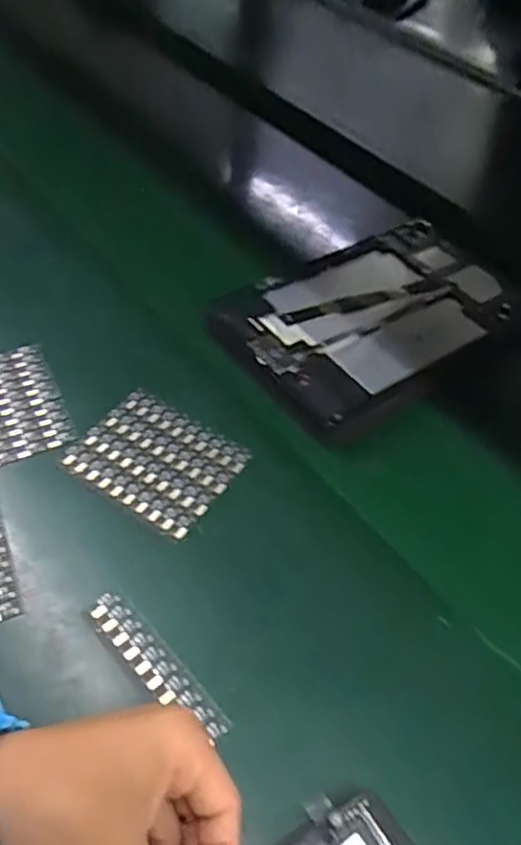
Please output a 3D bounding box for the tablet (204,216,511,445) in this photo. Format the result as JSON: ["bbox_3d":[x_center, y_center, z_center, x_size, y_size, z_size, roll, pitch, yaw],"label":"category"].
[{"bbox_3d":[0.097,-0.093,0.541,0.260,0.015,0.159,-29,56,-28],"label":"tablet"}]

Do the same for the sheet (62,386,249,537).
[{"bbox_3d":[-0.070,0.024,0.442,0.101,0.004,0.082,29,54,20],"label":"sheet"}]

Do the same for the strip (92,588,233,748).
[{"bbox_3d":[-0.056,0.128,0.347,0.021,0.004,0.100,-35,59,-28],"label":"strip"}]

